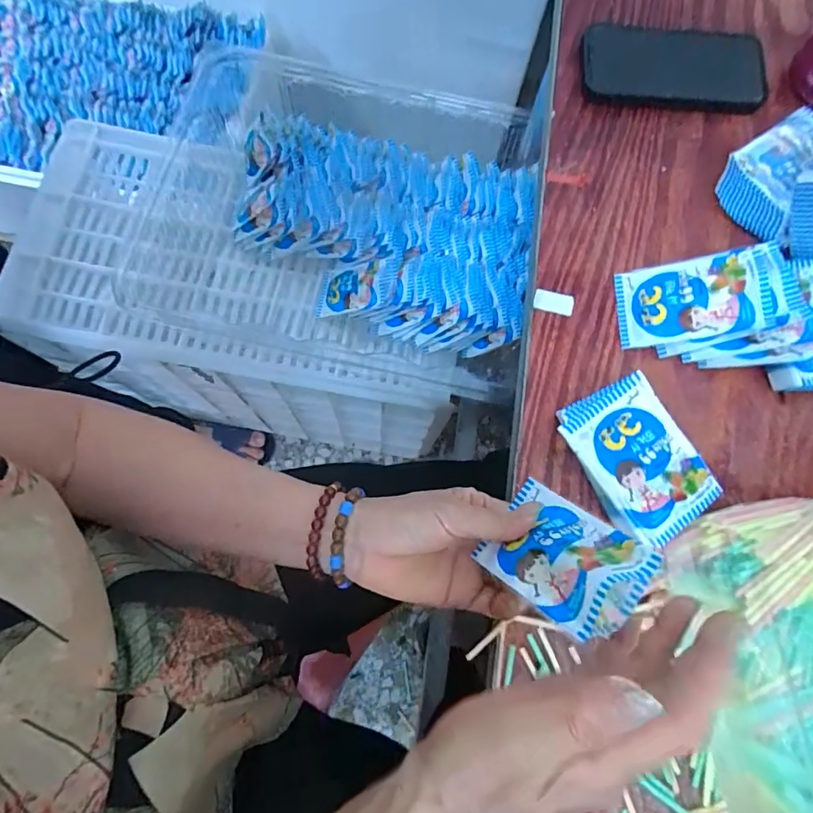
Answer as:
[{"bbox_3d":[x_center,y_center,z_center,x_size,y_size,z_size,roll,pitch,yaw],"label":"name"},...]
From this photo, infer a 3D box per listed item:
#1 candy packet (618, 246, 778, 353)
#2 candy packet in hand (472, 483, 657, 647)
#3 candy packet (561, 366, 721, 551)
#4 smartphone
[{"bbox_3d":[0.222,-0.085,0.397,0.104,0.012,0.067,-7,76,25],"label":"candy packet"},{"bbox_3d":[0.084,0.083,0.289,0.063,0.097,0.019,-38,114,-11],"label":"candy packet in hand"},{"bbox_3d":[0.169,0.035,0.364,0.075,0.007,0.109,-32,79,-8],"label":"candy packet"},{"bbox_3d":[0.243,-0.310,0.463,0.164,0.016,0.078,6,76,1],"label":"smartphone"}]

